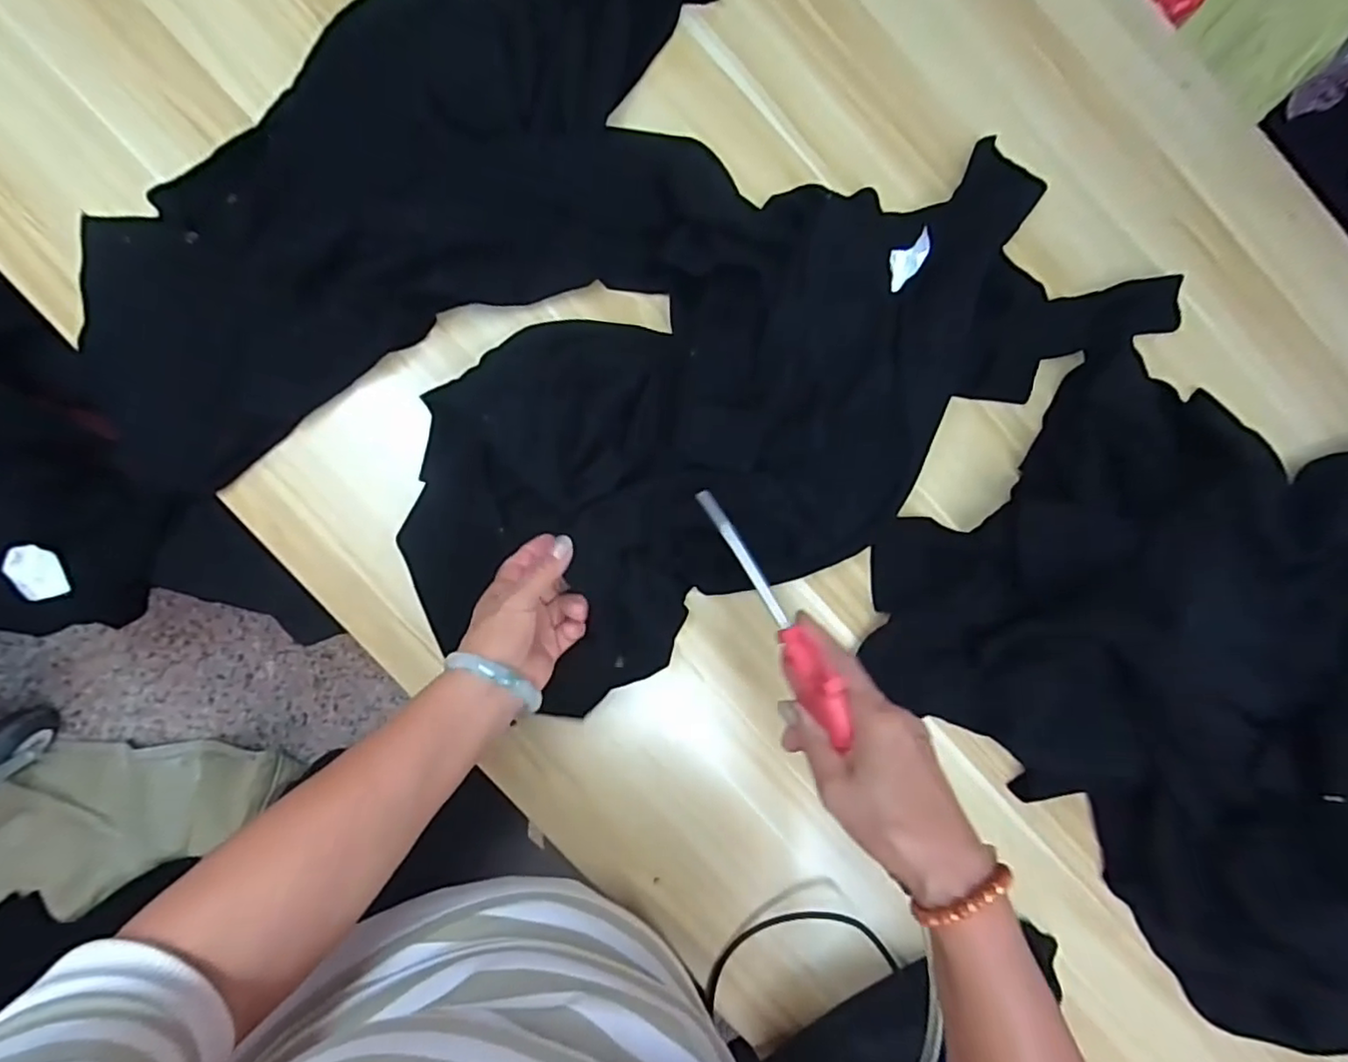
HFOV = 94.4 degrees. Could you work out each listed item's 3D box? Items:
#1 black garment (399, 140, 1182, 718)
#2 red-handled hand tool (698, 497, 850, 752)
[{"bbox_3d":[0.106,-0.121,0.540,0.690,0.072,0.291,-30,90,-7],"label":"black garment"},{"bbox_3d":[0.059,0.045,0.372,0.020,0.029,0.167,-24,74,-9],"label":"red-handled hand tool"}]

